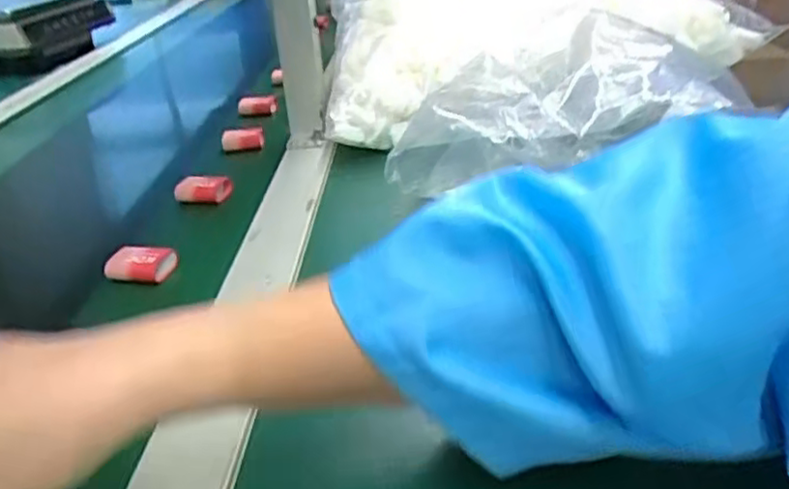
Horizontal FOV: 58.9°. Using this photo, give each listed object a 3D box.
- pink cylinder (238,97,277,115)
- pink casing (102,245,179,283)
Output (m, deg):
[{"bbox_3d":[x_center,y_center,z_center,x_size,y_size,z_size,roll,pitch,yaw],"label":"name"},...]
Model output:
[{"bbox_3d":[-0.160,-0.162,0.819,0.043,0.025,0.024,-13,29,-17],"label":"pink cylinder"},{"bbox_3d":[-0.188,0.015,0.519,0.049,0.017,0.030,7,30,21],"label":"pink casing"}]

